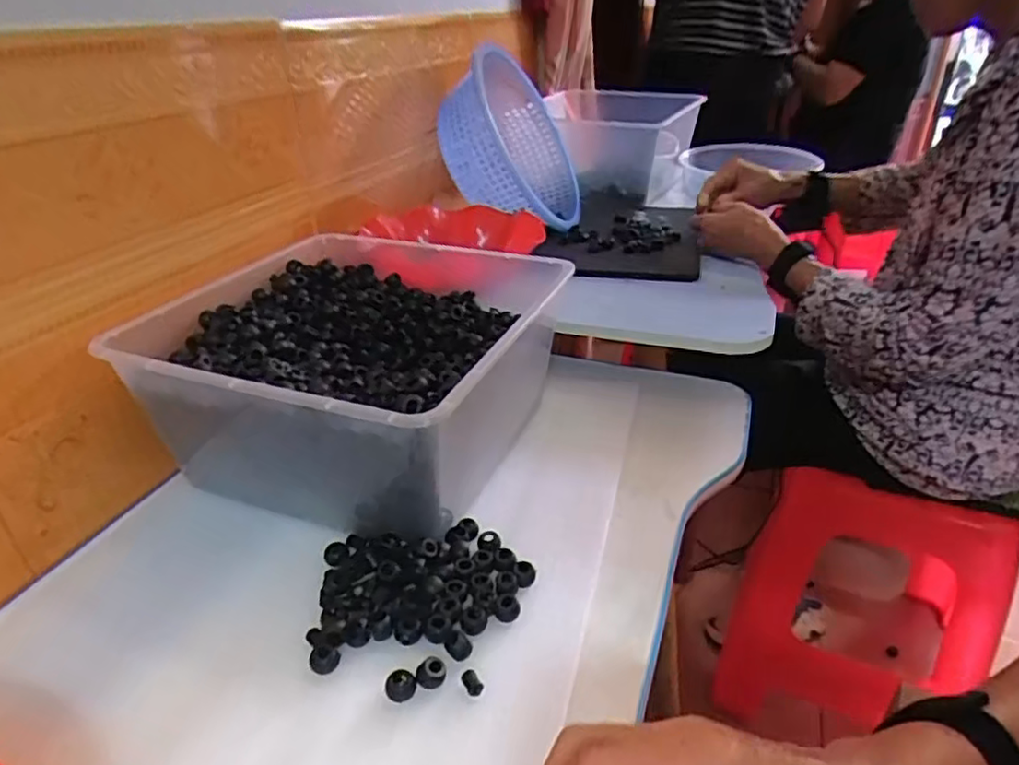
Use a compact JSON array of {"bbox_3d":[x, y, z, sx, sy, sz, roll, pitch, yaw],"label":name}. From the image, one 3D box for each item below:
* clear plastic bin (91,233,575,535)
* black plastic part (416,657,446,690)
[{"bbox_3d":[-0.125,-0.021,0.590,0.298,0.135,0.331,10,32,19],"label":"clear plastic bin"},{"bbox_3d":[-0.047,0.172,0.384,0.018,0.010,0.015,-2,30,-2],"label":"black plastic part"}]

